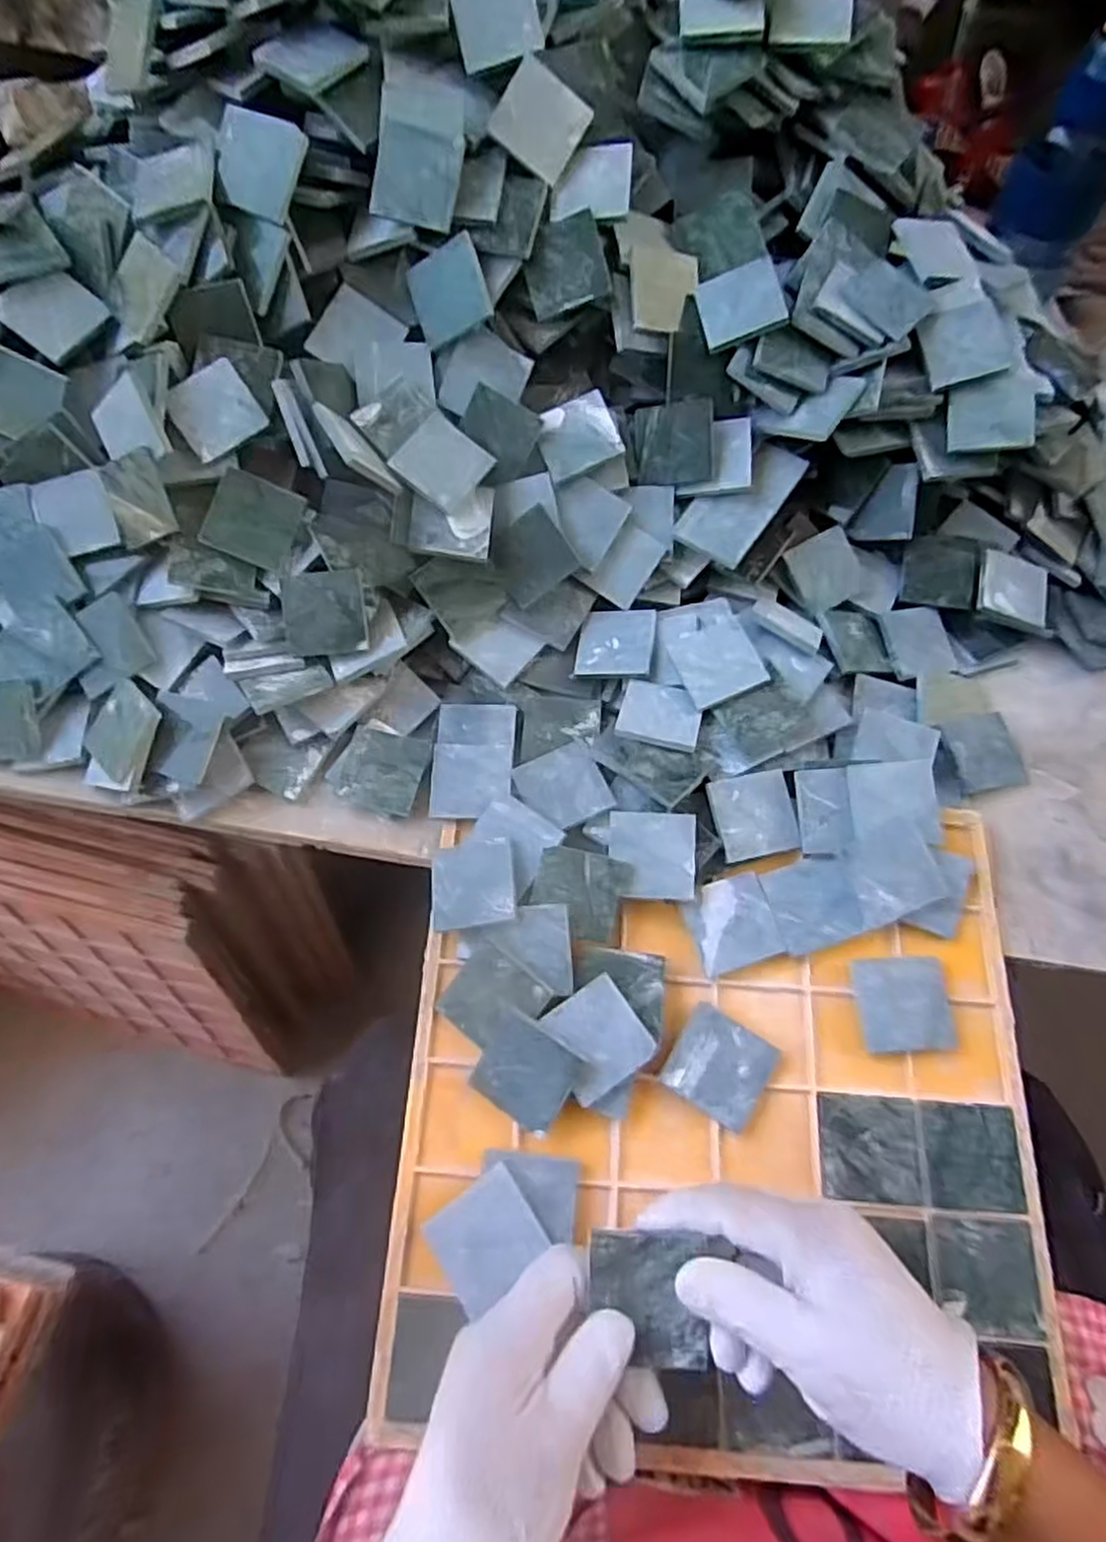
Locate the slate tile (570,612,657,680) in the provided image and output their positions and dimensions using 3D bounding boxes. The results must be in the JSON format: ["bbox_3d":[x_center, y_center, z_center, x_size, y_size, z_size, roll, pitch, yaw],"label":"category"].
[{"bbox_3d":[0.041,-0.083,0.488,0.050,0.007,0.046,5,78,21],"label":"slate tile"}]

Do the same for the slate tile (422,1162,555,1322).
[{"bbox_3d":[-0.033,0.230,0.368,0.049,0.004,0.044,-35,76,-14],"label":"slate tile"}]

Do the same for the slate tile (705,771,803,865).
[{"bbox_3d":[0.119,0.026,0.441,0.047,0.004,0.048,-10,80,-10],"label":"slate tile"}]

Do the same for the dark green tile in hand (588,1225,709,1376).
[{"bbox_3d":[0.039,0.215,0.303,0.047,0.004,0.050,2,81,-2],"label":"dark green tile in hand"}]

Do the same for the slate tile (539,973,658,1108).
[{"bbox_3d":[0.023,0.140,0.393,0.047,0.007,0.049,-30,66,-17],"label":"slate tile"}]

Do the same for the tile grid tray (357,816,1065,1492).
[{"bbox_3d":[0.085,0.172,0.392,0.322,0.027,0.302,2,72,1],"label":"tile grid tray"}]

